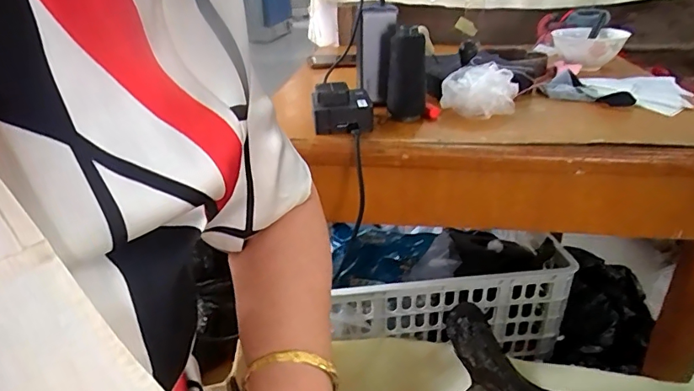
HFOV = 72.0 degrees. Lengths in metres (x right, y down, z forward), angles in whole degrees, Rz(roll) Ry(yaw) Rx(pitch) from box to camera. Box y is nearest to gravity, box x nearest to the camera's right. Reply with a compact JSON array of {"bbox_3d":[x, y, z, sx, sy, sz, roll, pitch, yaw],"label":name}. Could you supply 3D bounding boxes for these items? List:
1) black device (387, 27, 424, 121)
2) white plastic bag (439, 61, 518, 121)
[{"bbox_3d":[0.072,-0.145,0.578,0.046,0.101,0.026,3,28,9],"label":"black device"},{"bbox_3d":[0.177,-0.135,0.614,0.081,0.049,0.072,-19,32,-29],"label":"white plastic bag"}]

